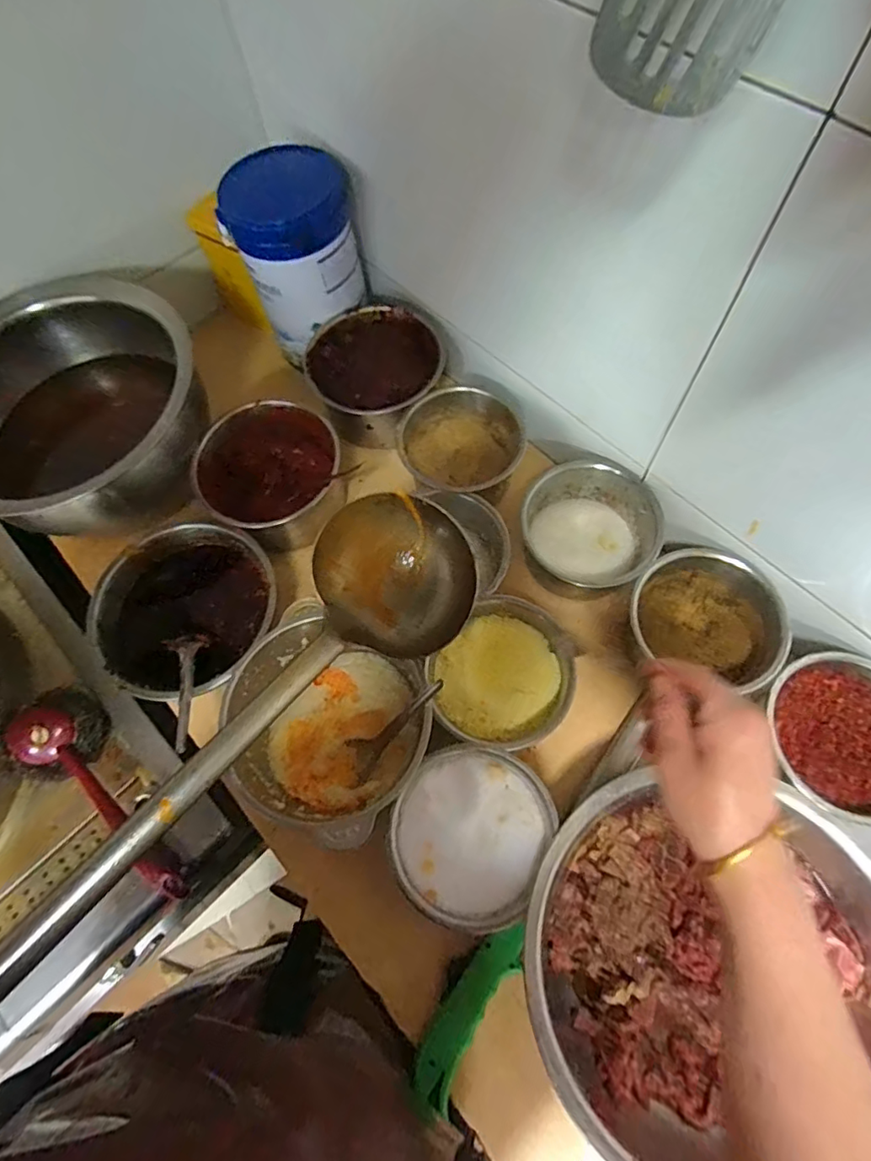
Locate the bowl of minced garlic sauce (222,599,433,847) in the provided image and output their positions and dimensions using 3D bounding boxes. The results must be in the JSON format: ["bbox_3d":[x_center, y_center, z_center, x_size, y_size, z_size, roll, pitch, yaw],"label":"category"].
[{"bbox_3d":[-0.094,0.130,0.505,0.171,0.082,0.156,-1,66,2],"label":"bowl of minced garlic sauce"}]

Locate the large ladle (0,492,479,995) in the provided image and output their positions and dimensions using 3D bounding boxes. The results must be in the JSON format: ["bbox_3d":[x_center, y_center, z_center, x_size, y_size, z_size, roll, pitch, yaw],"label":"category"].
[{"bbox_3d":[-0.129,0.114,0.361,0.111,0.076,0.420,34,66,16],"label":"large ladle"}]

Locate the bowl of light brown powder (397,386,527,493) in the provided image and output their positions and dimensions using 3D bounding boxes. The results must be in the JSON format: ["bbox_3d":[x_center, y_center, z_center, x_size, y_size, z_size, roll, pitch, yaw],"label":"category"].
[{"bbox_3d":[0.024,-0.164,0.633,0.142,0.057,0.113,-14,67,-4],"label":"bowl of light brown powder"}]

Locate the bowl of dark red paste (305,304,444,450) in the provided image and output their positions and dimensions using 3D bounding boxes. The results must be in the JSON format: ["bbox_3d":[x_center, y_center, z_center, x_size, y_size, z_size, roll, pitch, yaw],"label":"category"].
[{"bbox_3d":[-0.070,-0.238,0.648,0.150,0.058,0.145,-1,66,2],"label":"bowl of dark red paste"}]

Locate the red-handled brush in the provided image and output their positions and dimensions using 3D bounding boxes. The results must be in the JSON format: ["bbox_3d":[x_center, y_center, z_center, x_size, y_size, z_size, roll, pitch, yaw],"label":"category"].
[{"bbox_3d":[-0.349,0.214,0.602,0.269,0.042,0.107,29,71,14],"label":"red-handled brush"}]

